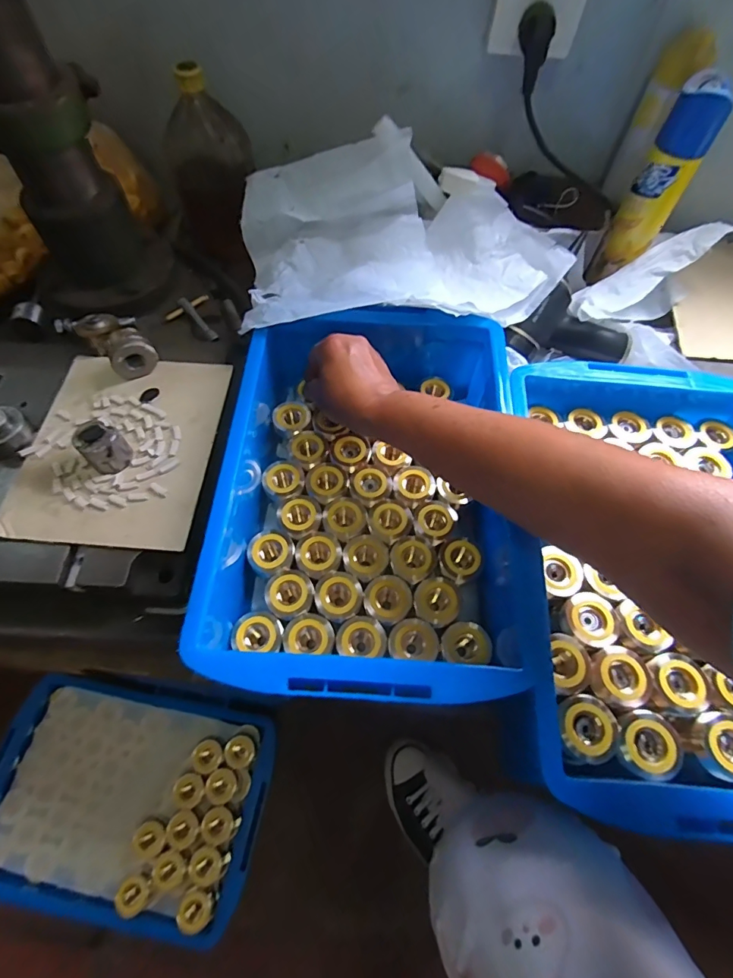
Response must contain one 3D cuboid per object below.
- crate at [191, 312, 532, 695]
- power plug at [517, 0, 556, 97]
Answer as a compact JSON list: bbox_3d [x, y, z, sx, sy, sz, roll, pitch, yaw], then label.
[{"bbox_3d":[-0.010,0.003,0.406,0.226,0.097,0.341,1,62,0],"label":"crate"},{"bbox_3d":[0.172,-0.444,0.457,0.034,0.067,0.024,-5,33,-3],"label":"power plug"}]

